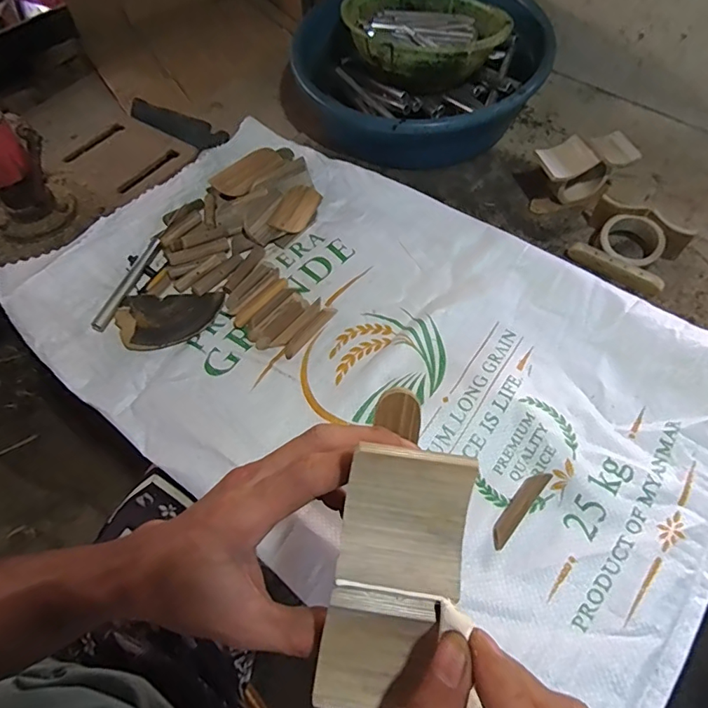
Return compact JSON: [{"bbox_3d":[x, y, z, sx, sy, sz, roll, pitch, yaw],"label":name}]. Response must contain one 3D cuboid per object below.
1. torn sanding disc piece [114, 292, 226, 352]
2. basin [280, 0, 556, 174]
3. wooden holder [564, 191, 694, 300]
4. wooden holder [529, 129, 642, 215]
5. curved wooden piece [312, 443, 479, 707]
[{"bbox_3d":[-0.207,-0.039,0.544,0.114,0.009,0.069,-6,59,0],"label":"torn sanding disc piece"},{"bbox_3d":[0.098,-0.399,0.675,0.312,0.119,0.318,-2,59,3],"label":"basin"},{"bbox_3d":[0.309,-0.122,0.545,0.108,0.045,0.077,31,65,20],"label":"wooden holder"},{"bbox_3d":[0.277,-0.218,0.586,0.118,0.074,0.052,-14,59,-6],"label":"wooden holder"},{"bbox_3d":[0.015,0.097,0.202,0.048,0.021,0.117,14,97,11],"label":"curved wooden piece"}]

